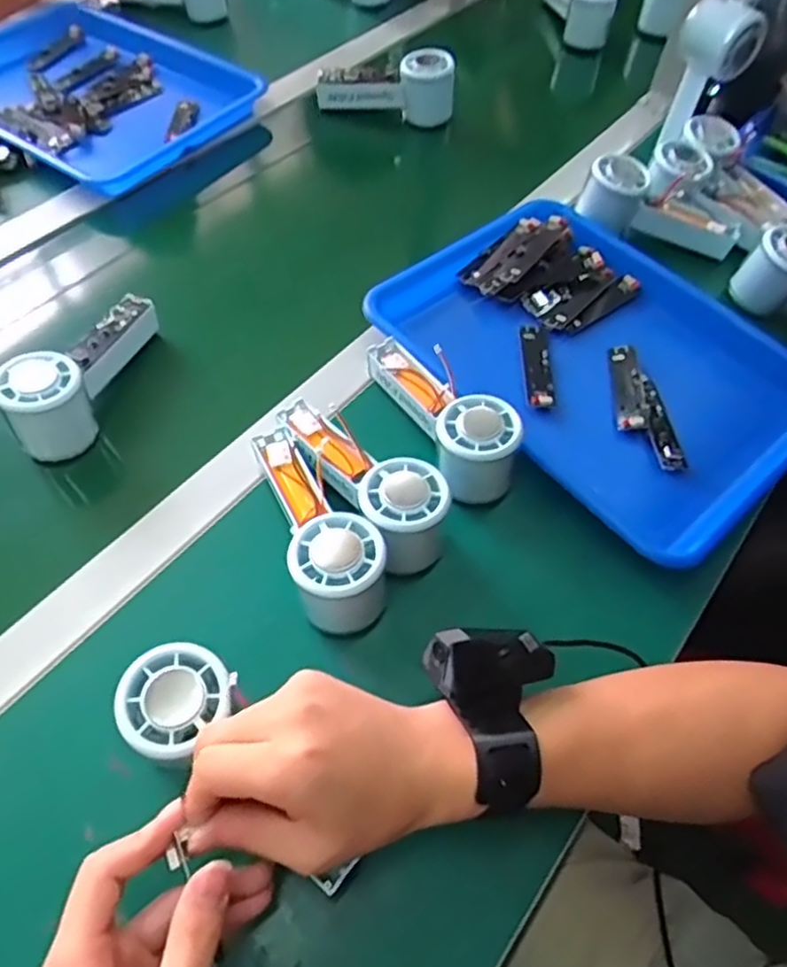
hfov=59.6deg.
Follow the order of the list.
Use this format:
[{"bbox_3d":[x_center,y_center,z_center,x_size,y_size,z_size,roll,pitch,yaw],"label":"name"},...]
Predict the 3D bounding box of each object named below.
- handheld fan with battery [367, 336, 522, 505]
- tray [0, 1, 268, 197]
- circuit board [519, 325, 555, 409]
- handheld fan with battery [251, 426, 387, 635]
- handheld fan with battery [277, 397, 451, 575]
[{"bbox_3d":[0.035,-0.056,0.501,0.056,0.056,0.155,-22,59,-17],"label":"handheld fan with battery"},{"bbox_3d":[-0.349,-0.449,0.767,0.363,0.030,0.259,32,60,18],"label":"tray"},{"bbox_3d":[0.115,-0.097,0.560,0.022,0.007,0.090,1,56,-2],"label":"circuit board"},{"bbox_3d":[-0.051,0.025,0.451,0.053,0.061,0.153,-17,58,-14],"label":"handheld fan with battery"},{"bbox_3d":[-0.022,-0.007,0.470,0.056,0.061,0.155,-31,62,-22],"label":"handheld fan with battery"}]

